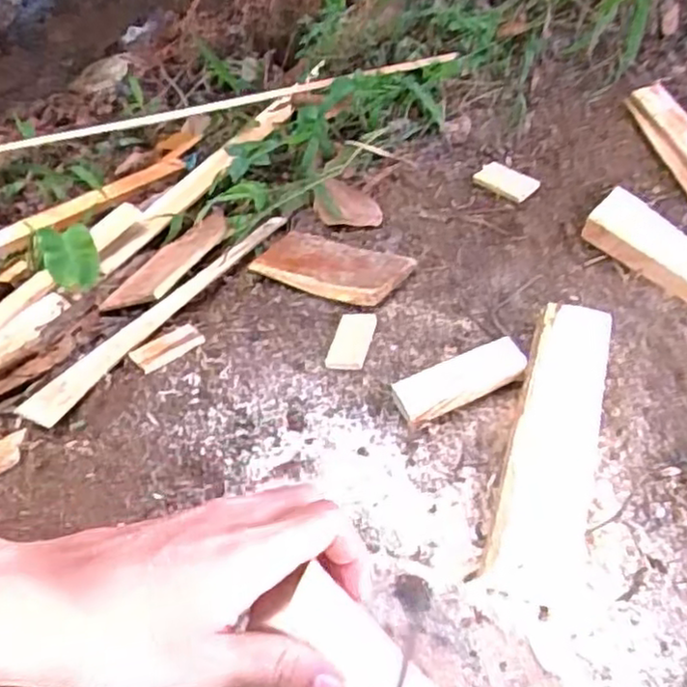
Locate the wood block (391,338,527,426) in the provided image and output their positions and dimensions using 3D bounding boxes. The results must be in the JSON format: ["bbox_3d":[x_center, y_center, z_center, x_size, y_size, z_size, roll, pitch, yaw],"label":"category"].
[{"bbox_3d":[0.106,0.034,0.651,0.117,0.026,0.038,-23,48,-6],"label":"wood block"}]

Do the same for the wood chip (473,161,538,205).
[{"bbox_3d":[0.195,-0.195,0.872,0.041,0.005,0.076,-41,56,-17],"label":"wood chip"}]

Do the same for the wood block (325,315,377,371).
[{"bbox_3d":[0.009,-0.003,0.716,0.037,0.005,0.078,10,45,8],"label":"wood block"}]

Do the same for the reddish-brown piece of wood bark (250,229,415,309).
[{"bbox_3d":[-0.017,-0.088,0.815,0.185,0.009,0.085,19,52,36],"label":"reddish-brown piece of wood bark"}]

